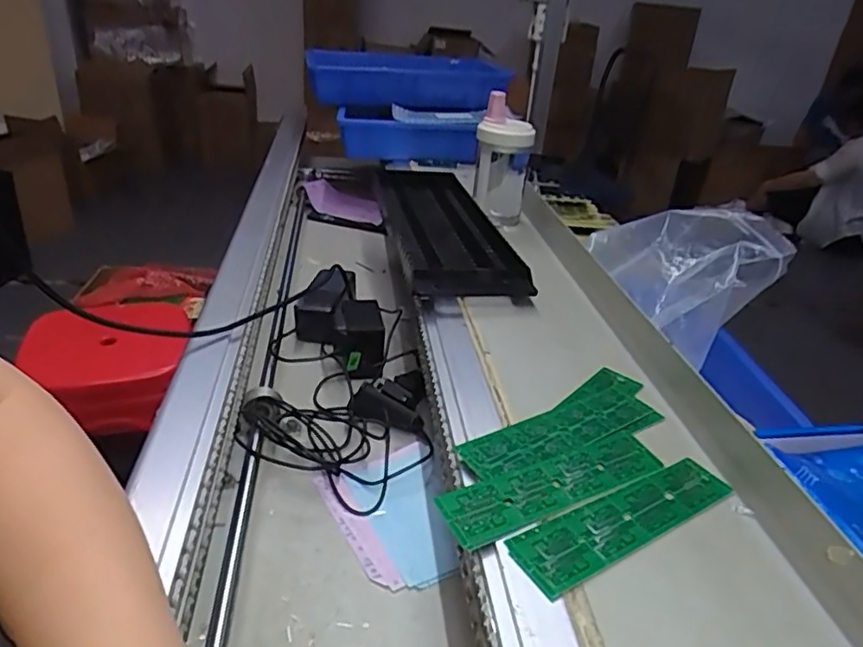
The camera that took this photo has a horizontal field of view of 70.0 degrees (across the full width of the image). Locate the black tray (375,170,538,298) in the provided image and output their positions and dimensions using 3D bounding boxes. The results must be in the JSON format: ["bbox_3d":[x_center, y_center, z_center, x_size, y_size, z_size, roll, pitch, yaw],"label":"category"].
[{"bbox_3d":[0.010,-0.132,0.867,0.139,0.045,0.443,0,29,-12],"label":"black tray"}]

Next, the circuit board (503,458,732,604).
[{"bbox_3d":[0.134,0.134,0.424,0.179,0.004,0.048,-14,34,-31],"label":"circuit board"}]

